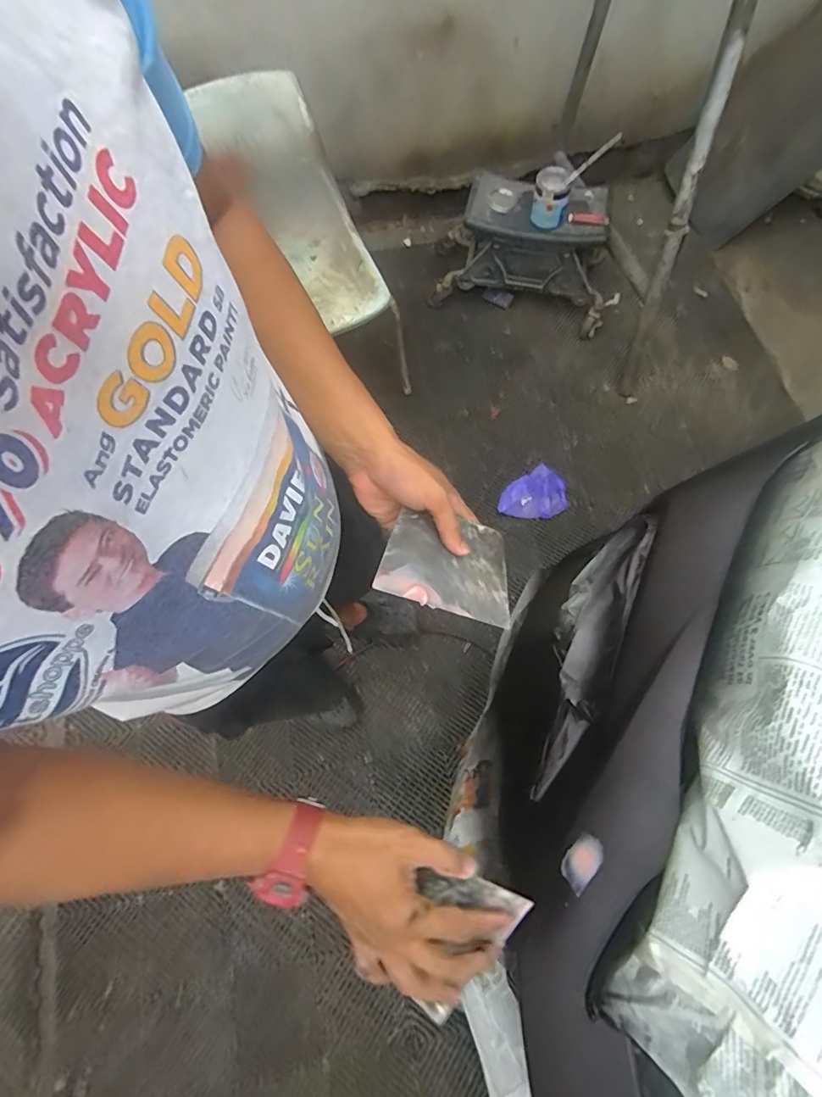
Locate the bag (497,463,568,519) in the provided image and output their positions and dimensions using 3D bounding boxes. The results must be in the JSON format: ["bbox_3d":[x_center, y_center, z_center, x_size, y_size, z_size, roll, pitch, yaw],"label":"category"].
[{"bbox_3d":[0.388,-0.164,1.546,0.211,0.058,0.161,-31,73,-10],"label":"bag"}]

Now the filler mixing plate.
[{"bbox_3d":[0.036,0.014,0.473,0.140,0.006,0.094,17,65,-22],"label":"filler mixing plate"}]

